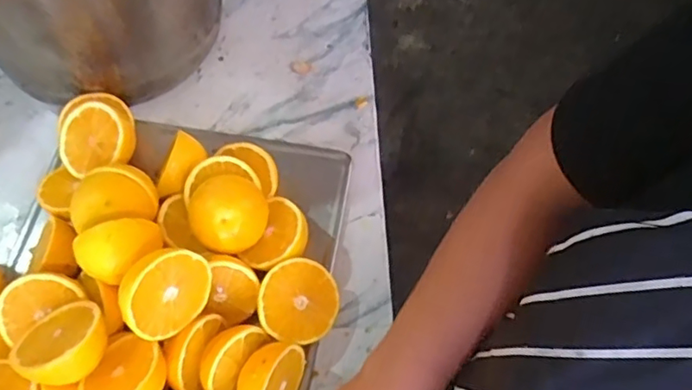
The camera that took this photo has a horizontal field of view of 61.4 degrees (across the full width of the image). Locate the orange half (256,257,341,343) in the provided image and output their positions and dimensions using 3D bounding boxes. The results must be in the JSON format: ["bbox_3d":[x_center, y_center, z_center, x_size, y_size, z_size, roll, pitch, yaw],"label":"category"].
[{"bbox_3d":[-0.048,0.103,0.563,0.077,0.032,0.077,27,68,-15],"label":"orange half"}]

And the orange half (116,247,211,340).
[{"bbox_3d":[-0.157,0.082,0.502,0.032,0.078,0.078,14,69,41],"label":"orange half"}]

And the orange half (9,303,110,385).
[{"bbox_3d":[-0.238,0.128,0.493,0.060,0.035,0.072,24,47,36],"label":"orange half"}]

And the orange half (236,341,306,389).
[{"bbox_3d":[-0.067,0.165,0.515,0.047,0.066,0.072,20,66,7],"label":"orange half"}]

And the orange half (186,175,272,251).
[{"bbox_3d":[-0.110,0.016,0.561,0.070,0.032,0.070,32,59,-22],"label":"orange half"}]

